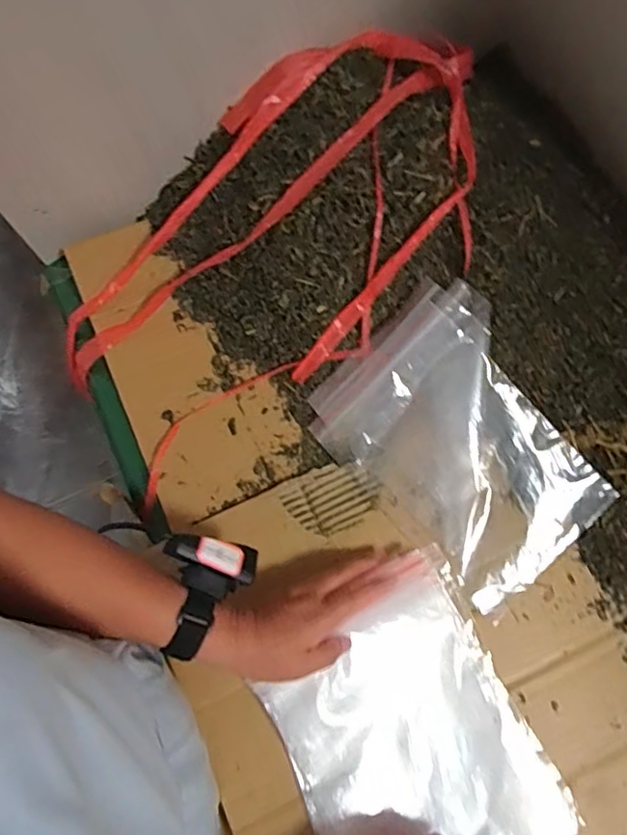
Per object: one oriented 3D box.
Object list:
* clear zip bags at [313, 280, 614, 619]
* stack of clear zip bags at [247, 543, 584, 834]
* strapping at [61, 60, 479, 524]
[{"bbox_3d":[0.136,0.021,0.540,0.175,0.066,0.266,-39,76,-9],"label":"clear zip bags"},{"bbox_3d":[0.081,0.273,0.497,0.196,0.031,0.243,-25,80,-6],"label":"stack of clear zip bags"},{"bbox_3d":[-0.028,-0.168,0.590,0.474,0.060,0.280,-43,87,13],"label":"strapping"}]

